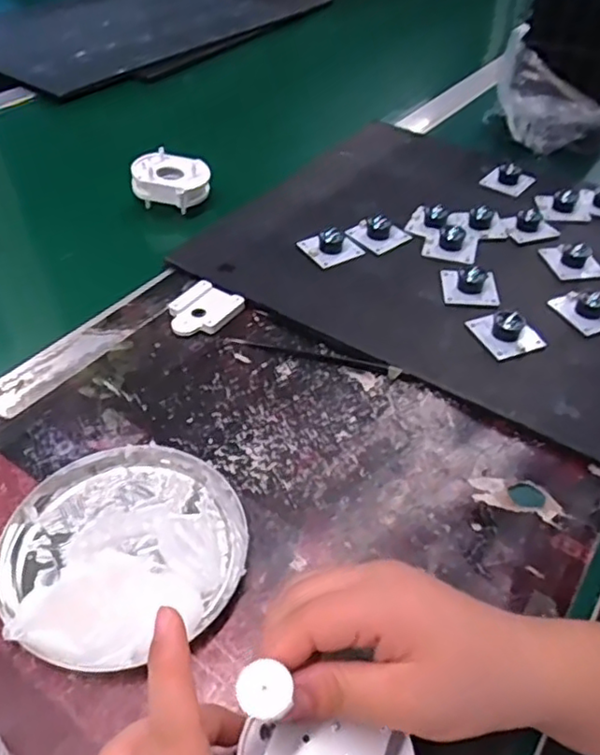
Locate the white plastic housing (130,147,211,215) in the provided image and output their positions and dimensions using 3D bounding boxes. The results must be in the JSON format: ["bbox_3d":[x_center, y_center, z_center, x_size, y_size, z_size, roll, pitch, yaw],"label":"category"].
[{"bbox_3d":[-0.122,-0.185,0.594,0.069,0.029,0.051,14,45,12],"label":"white plastic housing"}]

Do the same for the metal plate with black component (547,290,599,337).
[{"bbox_3d":[0.223,-0.057,0.488,0.038,0.018,0.044,-15,47,-18],"label":"metal plate with black component"}]

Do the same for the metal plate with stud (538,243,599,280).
[{"bbox_3d":[0.234,-0.103,0.537,0.040,0.016,0.041,-2,44,-5],"label":"metal plate with stud"}]

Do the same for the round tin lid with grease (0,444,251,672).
[{"bbox_3d":[-0.095,0.085,0.338,0.126,0.026,0.122,1,44,-1],"label":"round tin lid with grease"}]

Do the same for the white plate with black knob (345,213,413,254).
[{"bbox_3d":[0.069,-0.133,0.559,0.040,0.022,0.046,-33,54,-31],"label":"white plate with black knob"}]

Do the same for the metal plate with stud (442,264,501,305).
[{"bbox_3d":[0.138,-0.079,0.507,0.041,0.018,0.042,5,44,2],"label":"metal plate with stud"}]

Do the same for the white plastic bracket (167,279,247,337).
[{"bbox_3d":[-0.077,-0.052,0.487,0.049,0.008,0.054,26,49,23],"label":"white plastic bracket"}]

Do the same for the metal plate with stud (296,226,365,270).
[{"bbox_3d":[0.028,-0.118,0.539,0.046,0.019,0.040,-23,50,-24],"label":"metal plate with stud"}]

